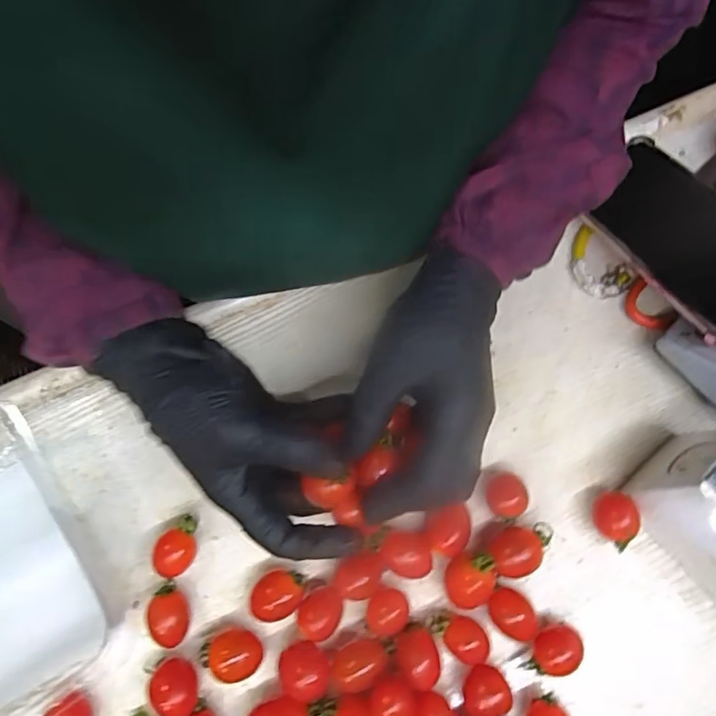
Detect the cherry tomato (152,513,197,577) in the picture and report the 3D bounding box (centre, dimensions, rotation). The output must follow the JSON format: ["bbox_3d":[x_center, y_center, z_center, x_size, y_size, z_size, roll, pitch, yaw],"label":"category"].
[{"bbox_3d":[-0.109,0.113,0.331,0.023,0.018,0.035,5,73,3],"label":"cherry tomato"}]

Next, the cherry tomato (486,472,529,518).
[{"bbox_3d":[0.091,0.086,0.340,0.024,0.018,0.026,-4,73,0],"label":"cherry tomato"}]

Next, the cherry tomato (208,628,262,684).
[{"bbox_3d":[-0.070,0.169,0.313,0.028,0.019,0.027,0,73,1],"label":"cherry tomato"}]

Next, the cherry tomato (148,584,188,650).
[{"bbox_3d":[-0.109,0.150,0.319,0.021,0.019,0.032,-5,73,0],"label":"cherry tomato"}]

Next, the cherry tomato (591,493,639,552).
[{"bbox_3d":[0.157,0.099,0.337,0.023,0.024,0.029,34,77,11],"label":"cherry tomato"}]

